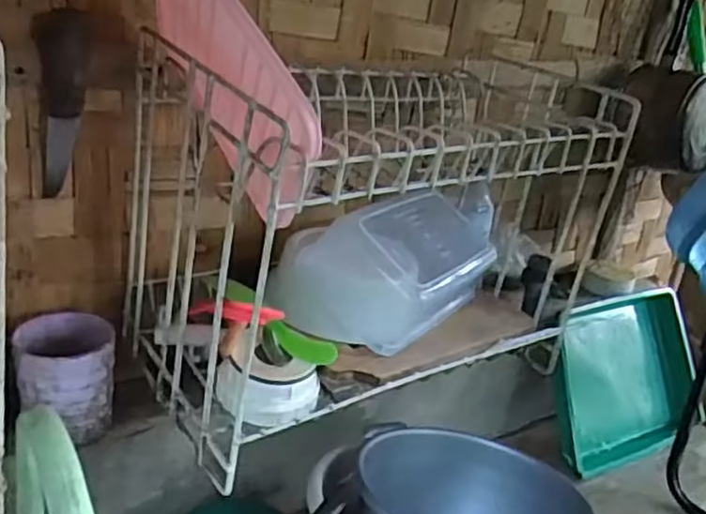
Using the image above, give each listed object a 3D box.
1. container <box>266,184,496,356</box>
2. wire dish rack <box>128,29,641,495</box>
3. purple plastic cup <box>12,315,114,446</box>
[{"bbox_3d":[0.034,-0.001,0.750,0.163,0.109,0.207,19,24,29],"label":"container"},{"bbox_3d":[0.037,-0.025,0.703,0.445,0.298,0.239,-8,26,-34],"label":"wire dish rack"},{"bbox_3d":[-0.261,0.110,0.642,0.079,0.087,0.085,6,21,-2],"label":"purple plastic cup"}]

